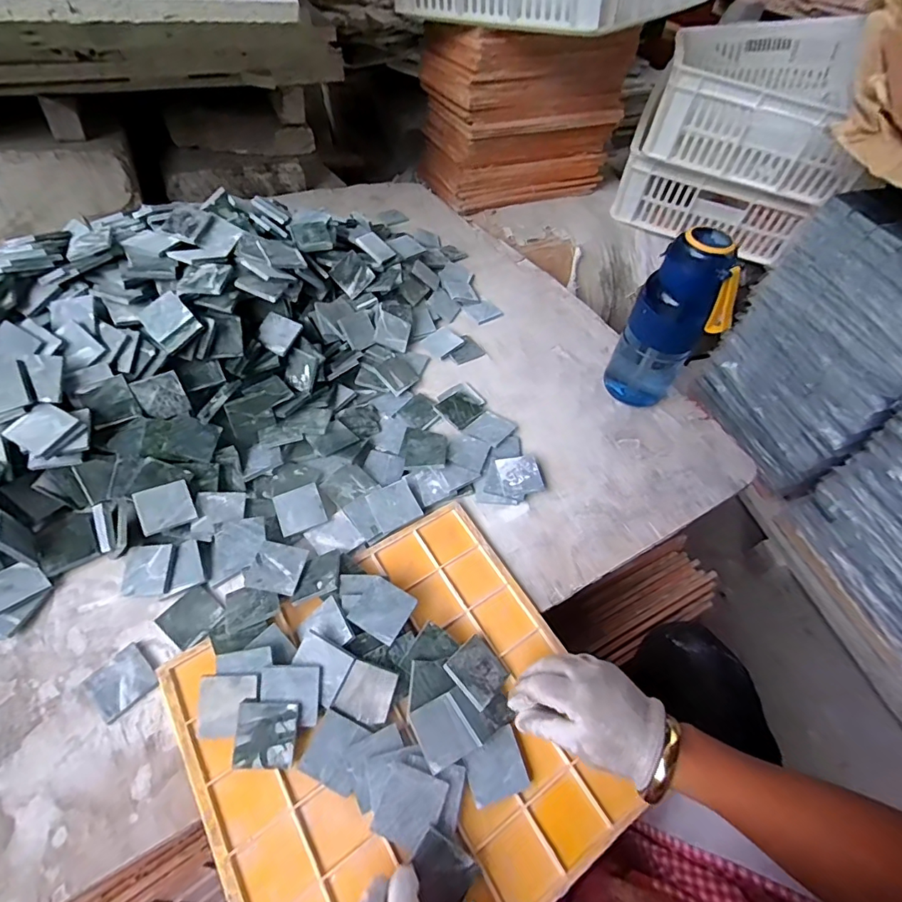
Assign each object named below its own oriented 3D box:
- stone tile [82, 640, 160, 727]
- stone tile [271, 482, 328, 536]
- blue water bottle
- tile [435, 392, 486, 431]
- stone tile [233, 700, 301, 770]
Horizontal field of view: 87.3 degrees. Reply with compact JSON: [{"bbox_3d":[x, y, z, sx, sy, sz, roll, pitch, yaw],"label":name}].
[{"bbox_3d":[-0.297,0.207,0.425,0.051,0.005,0.048,39,61,22],"label":"stone tile"},{"bbox_3d":[-0.165,0.063,0.515,0.048,0.004,0.047,-21,74,-12],"label":"stone tile"},{"bbox_3d":[0.267,-0.152,0.584,0.099,0.232,0.074,23,56,12],"label":"blue water bottle"},{"bbox_3d":[0.015,-0.056,0.625,0.052,0.010,0.053,-33,63,-24],"label":"tile"},{"bbox_3d":[-0.155,0.239,0.399,0.049,0.004,0.051,4,72,-2],"label":"stone tile"}]

